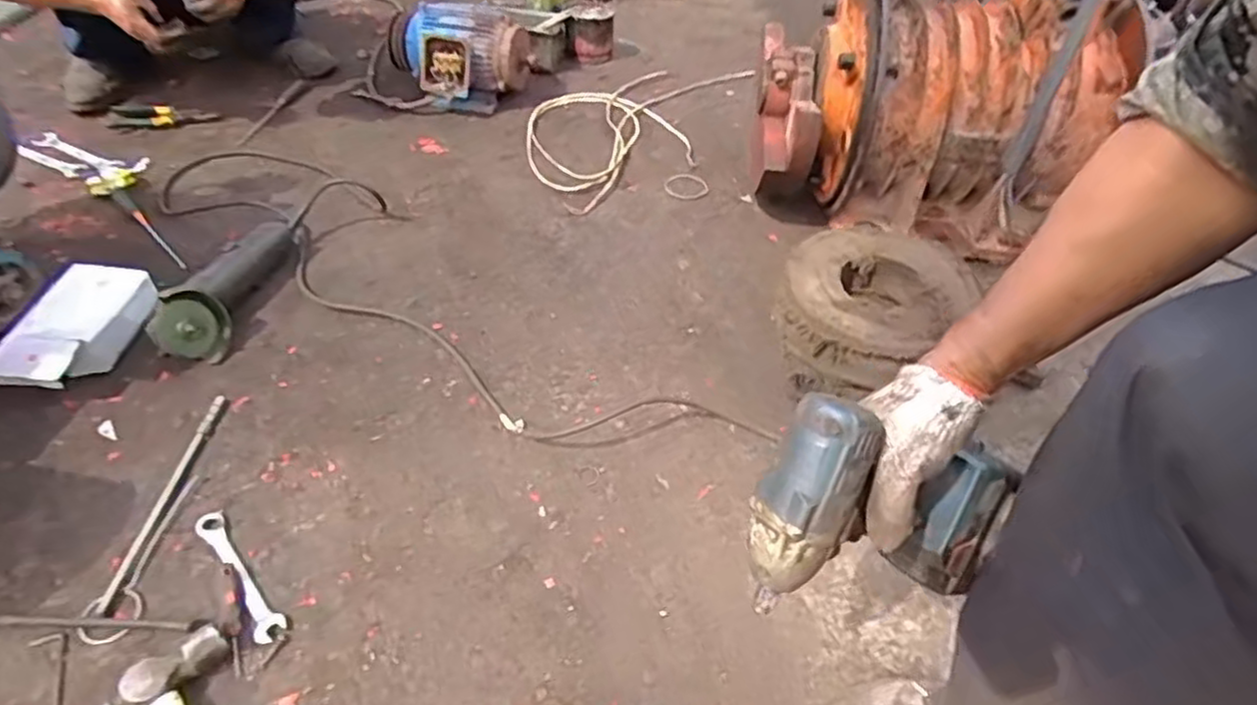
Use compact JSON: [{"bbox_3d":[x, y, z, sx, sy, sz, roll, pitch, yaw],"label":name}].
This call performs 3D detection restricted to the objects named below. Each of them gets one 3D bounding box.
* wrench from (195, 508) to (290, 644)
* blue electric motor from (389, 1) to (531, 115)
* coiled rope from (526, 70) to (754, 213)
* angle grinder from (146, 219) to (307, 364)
[{"bbox_3d":[-0.426,0.240,0.766,0.031,0.012,0.181,-34,57,-28],"label":"wrench"},{"bbox_3d":[-0.345,-0.616,1.446,0.262,0.177,0.198,-8,47,-15],"label":"blue electric motor"},{"bbox_3d":[0.008,-0.490,1.439,0.351,0.015,0.622,27,52,21],"label":"coiled rope"},{"bbox_3d":[-0.577,-0.111,1.041,0.081,0.091,0.298,16,46,8],"label":"angle grinder"}]

